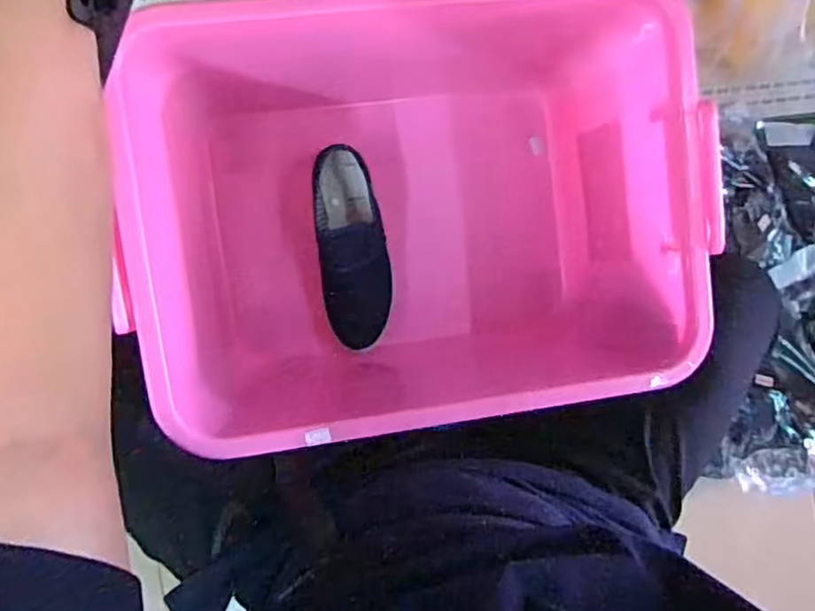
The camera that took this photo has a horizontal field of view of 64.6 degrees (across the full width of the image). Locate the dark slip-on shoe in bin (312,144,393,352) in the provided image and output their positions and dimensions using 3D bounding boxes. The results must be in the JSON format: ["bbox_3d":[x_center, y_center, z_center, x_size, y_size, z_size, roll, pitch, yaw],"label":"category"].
[{"bbox_3d":[-0.071,-0.072,0.842,0.088,0.067,0.254,-7,91,-7],"label":"dark slip-on shoe in bin"}]

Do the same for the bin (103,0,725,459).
[{"bbox_3d":[0.005,-0.100,0.740,0.538,0.320,0.451,-7,91,-7],"label":"bin"}]

